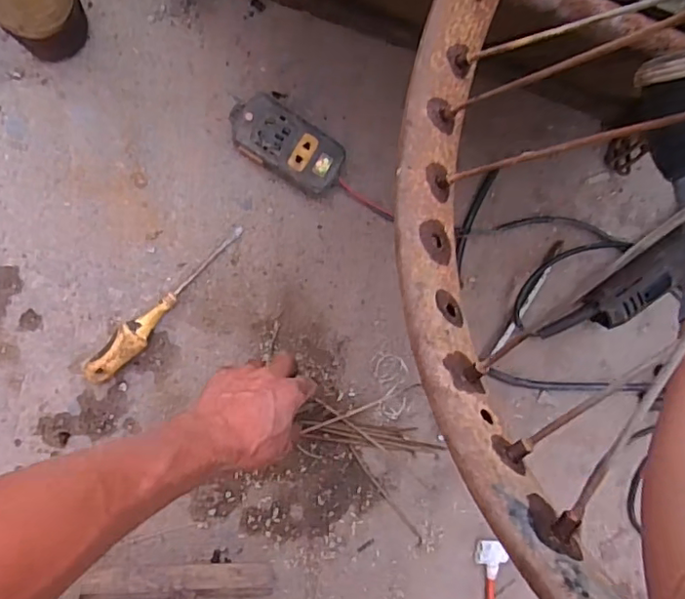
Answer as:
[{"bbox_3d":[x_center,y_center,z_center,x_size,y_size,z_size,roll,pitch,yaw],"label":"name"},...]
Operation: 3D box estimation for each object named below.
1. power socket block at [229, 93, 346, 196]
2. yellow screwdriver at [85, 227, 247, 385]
[{"bbox_3d":[-0.058,-0.157,0.603,0.120,0.032,0.061,31,89,-13],"label":"power socket block"},{"bbox_3d":[-0.180,0.003,0.603,0.030,0.023,0.209,44,75,-10],"label":"yellow screwdriver"}]

